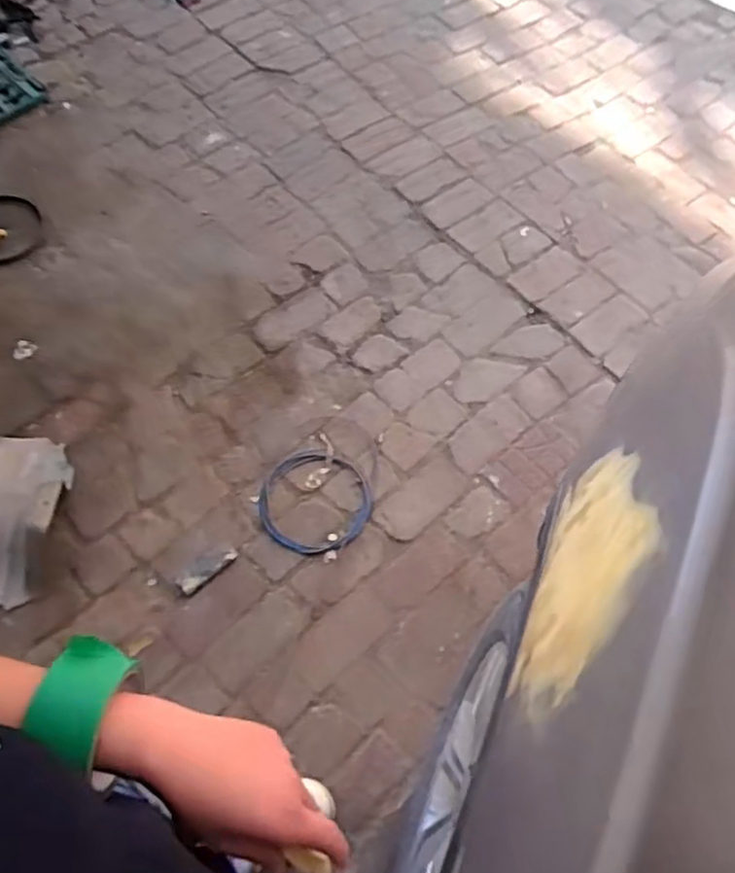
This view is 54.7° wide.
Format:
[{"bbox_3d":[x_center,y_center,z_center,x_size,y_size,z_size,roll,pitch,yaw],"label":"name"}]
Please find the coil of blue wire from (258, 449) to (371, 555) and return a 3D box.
[{"bbox_3d":[-0.122,0.149,1.639,0.251,0.008,0.254,1,63,-1],"label":"coil of blue wire"}]

